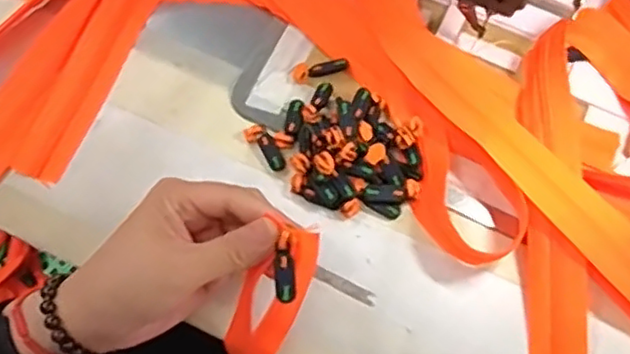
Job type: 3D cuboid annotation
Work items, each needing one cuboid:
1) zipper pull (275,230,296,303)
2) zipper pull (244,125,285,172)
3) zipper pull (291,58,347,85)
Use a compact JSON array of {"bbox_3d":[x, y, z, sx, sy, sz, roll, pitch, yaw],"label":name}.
[{"bbox_3d":[-0.015,0.047,0.331,0.010,0.008,0.036,0,91,1],"label":"zipper pull"},{"bbox_3d":[-0.032,-0.021,0.420,0.013,0.005,0.036,-38,74,-14],"label":"zipper pull"},{"bbox_3d":[0.003,-0.075,0.441,0.039,0.008,0.012,-18,70,-8],"label":"zipper pull"}]

